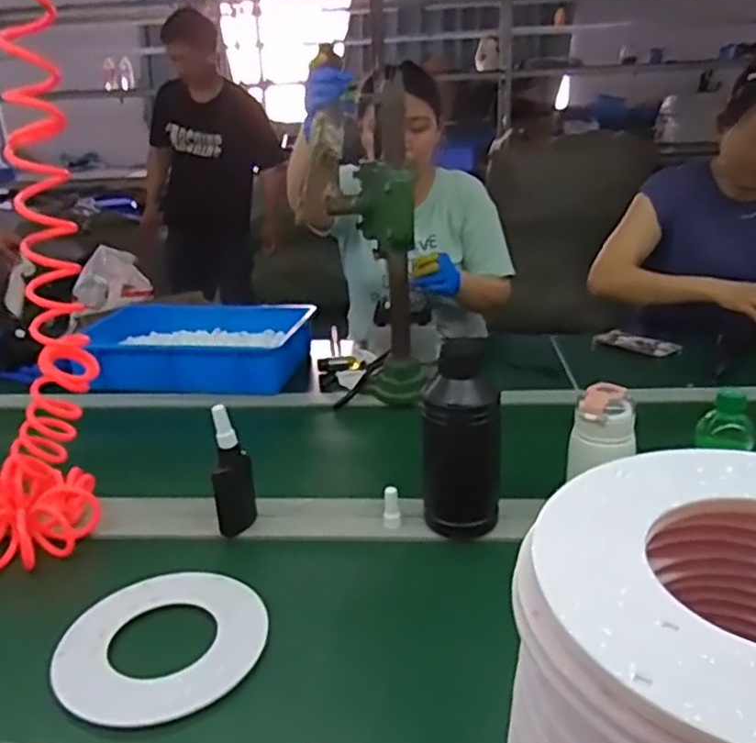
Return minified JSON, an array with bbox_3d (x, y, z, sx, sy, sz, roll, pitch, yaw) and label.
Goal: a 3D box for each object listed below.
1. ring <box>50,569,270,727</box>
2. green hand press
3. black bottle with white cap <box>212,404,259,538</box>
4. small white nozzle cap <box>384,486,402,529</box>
[{"bbox_3d":[-0.203,0.253,0.669,0.183,0.009,0.182,-2,23,1],"label":"ring"},{"bbox_3d":[-0.007,-0.199,1.170,0.130,0.479,0.198,-5,22,-6],"label":"green hand press"},{"bbox_3d":[-0.170,0.118,0.819,0.045,0.154,0.041,-7,24,-10],"label":"black bottle with white cap"},{"bbox_3d":[0.017,0.158,0.826,0.019,0.045,0.018,-2,23,1],"label":"small white nozzle cap"}]

